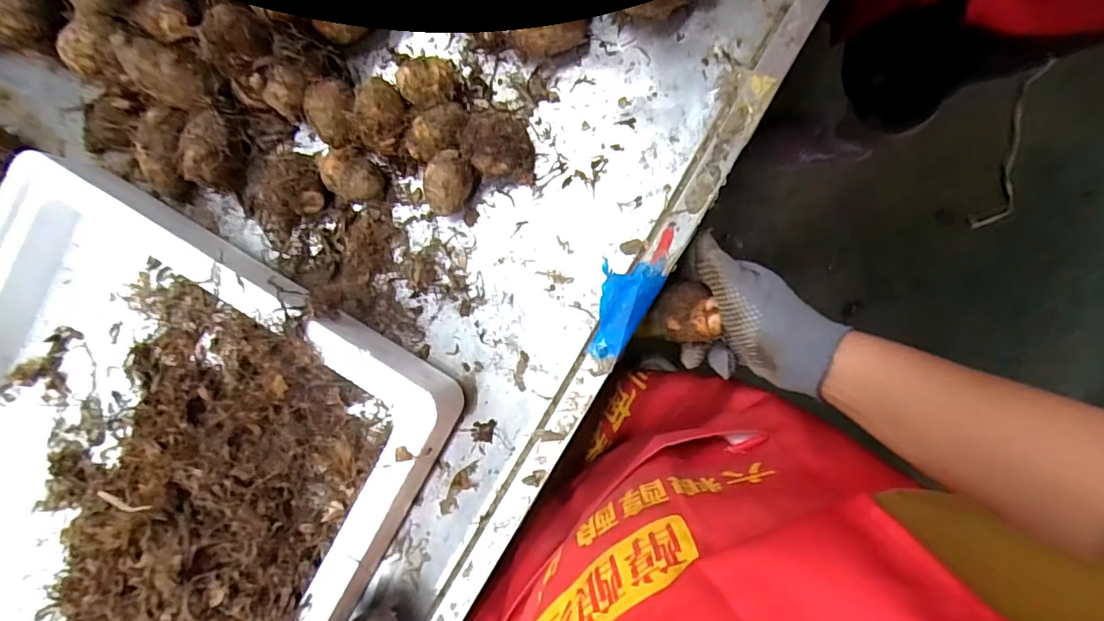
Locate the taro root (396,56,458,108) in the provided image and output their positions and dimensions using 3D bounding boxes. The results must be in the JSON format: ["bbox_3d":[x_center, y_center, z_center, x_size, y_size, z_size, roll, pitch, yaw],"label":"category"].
[{"bbox_3d":[-0.089,-0.167,0.400,0.039,0.034,0.036,0,89,9],"label":"taro root"}]

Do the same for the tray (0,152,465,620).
[{"bbox_3d":[-0.346,0.175,0.429,0.388,0.086,0.504,33,96,11],"label":"tray"}]

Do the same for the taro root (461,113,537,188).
[{"bbox_3d":[-0.039,-0.114,0.384,0.046,0.042,0.047,-11,87,9],"label":"taro root"}]

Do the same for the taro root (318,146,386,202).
[{"bbox_3d":[-0.152,-0.104,0.409,0.045,0.029,0.037,27,93,9],"label":"taro root"}]

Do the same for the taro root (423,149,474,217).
[{"bbox_3d":[-0.074,-0.091,0.395,0.031,0.036,0.044,27,93,9],"label":"taro root"}]

